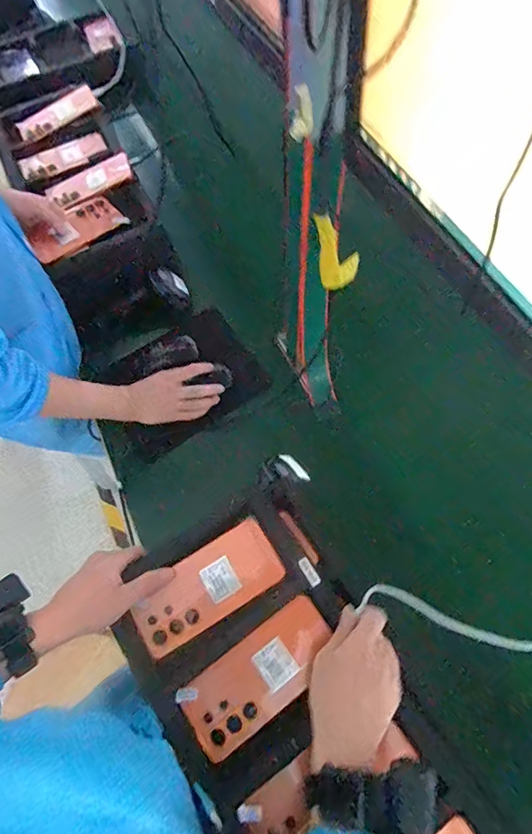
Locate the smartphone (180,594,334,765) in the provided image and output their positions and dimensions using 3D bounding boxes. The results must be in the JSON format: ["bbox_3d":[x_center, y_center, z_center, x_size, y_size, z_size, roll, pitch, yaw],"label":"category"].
[{"bbox_3d":[-0.005,0.273,0.463,0.169,0.010,0.076,-35,70,-12],"label":"smartphone"}]

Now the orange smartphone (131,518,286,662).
[{"bbox_3d":[-0.067,0.193,0.496,0.167,0.015,0.076,-31,69,-11],"label":"orange smartphone"}]

